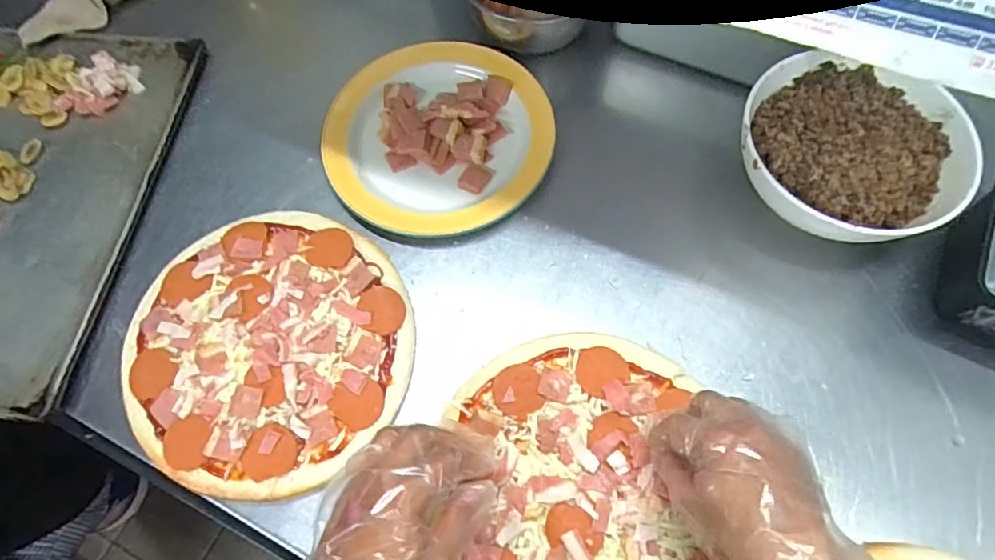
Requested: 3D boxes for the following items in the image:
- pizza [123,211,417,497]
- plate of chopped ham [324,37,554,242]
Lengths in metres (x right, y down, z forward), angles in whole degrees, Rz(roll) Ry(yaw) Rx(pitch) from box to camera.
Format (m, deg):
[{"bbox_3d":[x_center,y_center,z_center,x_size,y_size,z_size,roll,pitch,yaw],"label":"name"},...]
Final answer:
[{"bbox_3d":[-0.208,0.055,0.513,0.243,0.033,0.255,-1,68,3],"label":"pizza"},{"bbox_3d":[-0.064,-0.164,0.590,0.227,0.032,0.244,-1,68,3],"label":"plate of chopped ham"}]

